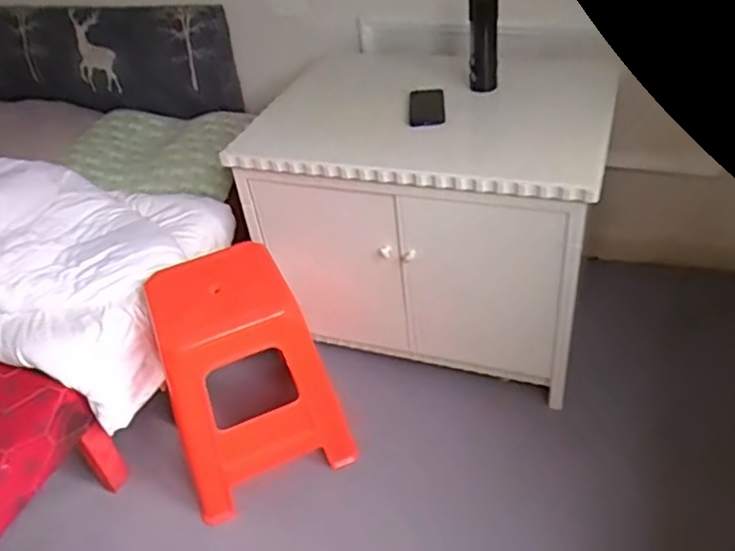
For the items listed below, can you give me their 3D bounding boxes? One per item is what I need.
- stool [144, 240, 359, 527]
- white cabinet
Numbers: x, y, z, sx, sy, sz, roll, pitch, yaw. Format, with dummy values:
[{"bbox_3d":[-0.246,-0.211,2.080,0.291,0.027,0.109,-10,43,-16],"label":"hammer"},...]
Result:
[{"bbox_3d":[-0.271,0.204,1.401,0.316,0.420,0.340,-19,41,-14],"label":"stool"},{"bbox_3d":[0.131,-0.126,1.546,0.771,0.608,0.398,11,42,20],"label":"white cabinet"}]

